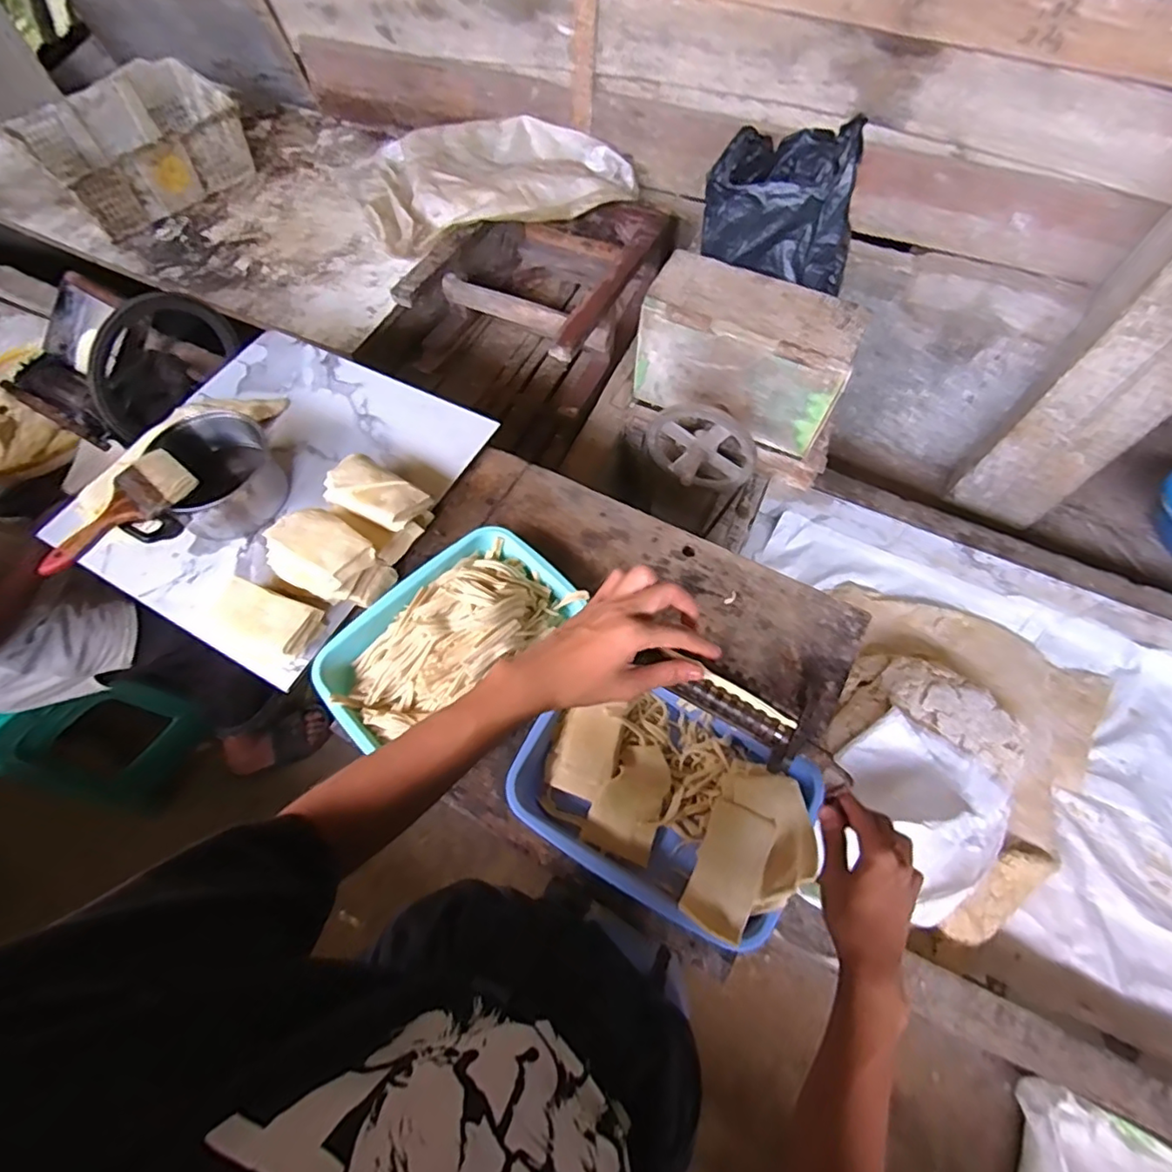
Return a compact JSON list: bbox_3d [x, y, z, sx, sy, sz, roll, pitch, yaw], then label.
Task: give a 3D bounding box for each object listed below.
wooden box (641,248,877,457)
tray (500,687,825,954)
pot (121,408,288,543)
[{"bbox_3d":[0.276,-0.409,1.056,0.351,0.222,0.133,23,66,10],"label":"wooden box"},{"bbox_3d":[0.085,0.226,0.660,0.302,0.056,0.209,29,67,12],"label":"tray"},{"bbox_3d":[-0.528,-0.148,0.841,0.178,0.109,0.167,0,64,-1],"label":"pot"}]

